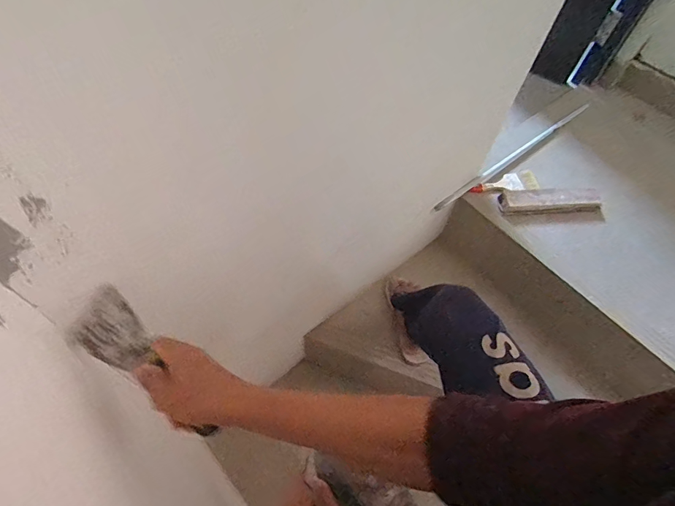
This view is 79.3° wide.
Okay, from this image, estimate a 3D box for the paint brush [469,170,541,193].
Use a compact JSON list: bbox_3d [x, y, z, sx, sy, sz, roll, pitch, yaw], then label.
[{"bbox_3d":[0.407,-0.167,0.999,0.162,0.029,0.061,-7,59,-8],"label":"paint brush"}]

